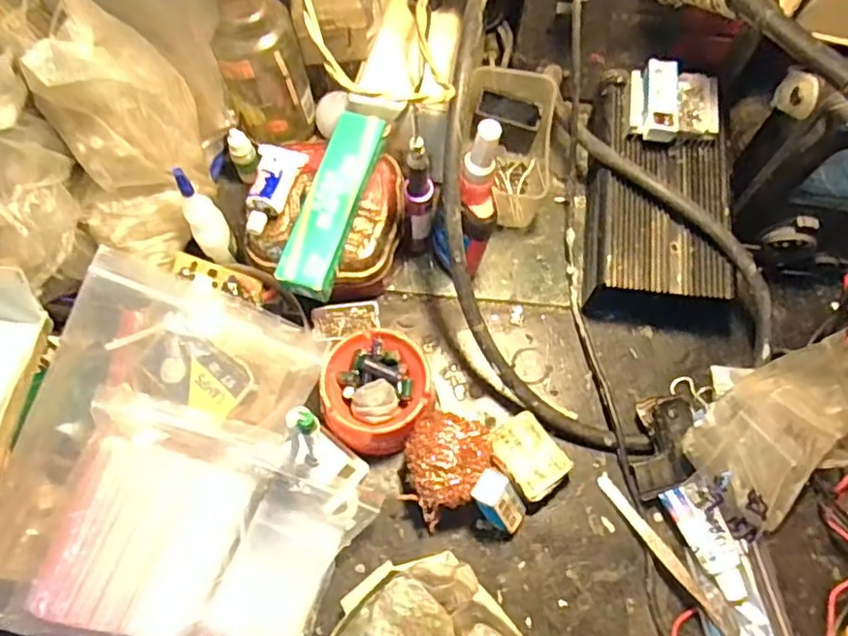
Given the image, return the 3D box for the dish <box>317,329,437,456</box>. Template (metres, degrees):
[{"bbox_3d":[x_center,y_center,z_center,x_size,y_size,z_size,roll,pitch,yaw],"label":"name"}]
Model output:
[{"bbox_3d":[-0.034,0.056,0.477,0.079,0.048,0.085,0,71,-1],"label":"dish"}]

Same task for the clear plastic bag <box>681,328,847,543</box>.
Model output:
[{"bbox_3d":[0.251,0.085,0.449,0.142,0.075,0.095,-28,73,-10],"label":"clear plastic bag"}]

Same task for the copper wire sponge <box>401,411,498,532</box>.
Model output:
[{"bbox_3d":[0.015,0.100,0.455,0.060,0.055,0.081,40,74,12],"label":"copper wire sponge"}]

